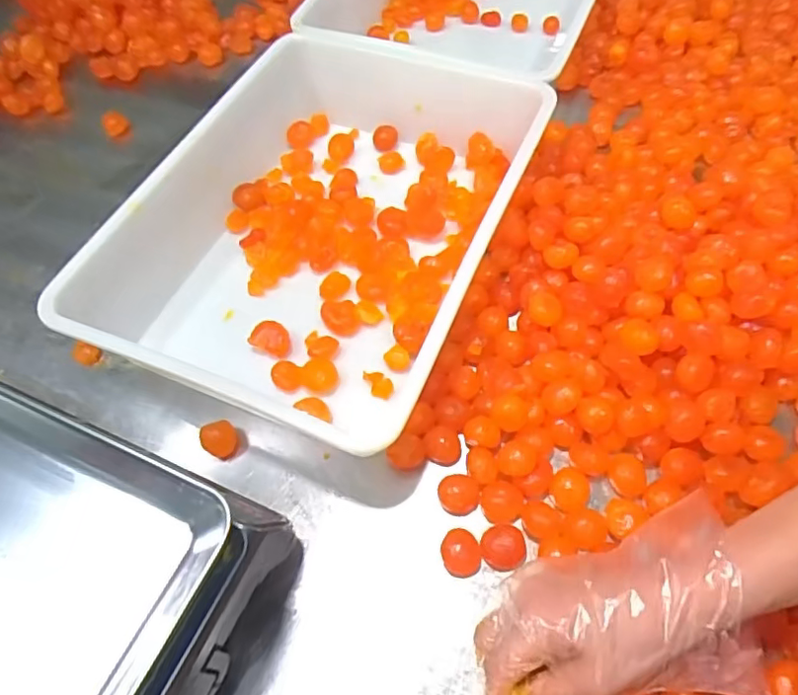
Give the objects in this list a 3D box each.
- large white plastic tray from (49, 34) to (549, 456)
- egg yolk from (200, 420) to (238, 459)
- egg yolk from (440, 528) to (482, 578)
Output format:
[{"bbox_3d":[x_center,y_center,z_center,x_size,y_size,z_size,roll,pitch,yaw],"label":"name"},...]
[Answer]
[{"bbox_3d":[-0.068,-0.125,0.548,0.292,0.079,0.423,20,61,14],"label":"large white plastic tray"},{"bbox_3d":[-0.148,0.077,0.485,0.027,0.021,0.029,-1,58,2],"label":"egg yolk"},{"bbox_3d":[0.046,0.151,0.430,0.028,0.020,0.031,-8,58,-3],"label":"egg yolk"}]

